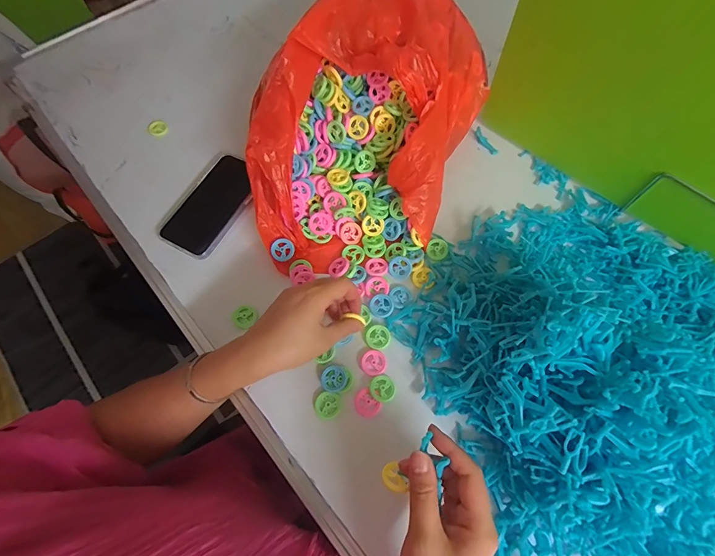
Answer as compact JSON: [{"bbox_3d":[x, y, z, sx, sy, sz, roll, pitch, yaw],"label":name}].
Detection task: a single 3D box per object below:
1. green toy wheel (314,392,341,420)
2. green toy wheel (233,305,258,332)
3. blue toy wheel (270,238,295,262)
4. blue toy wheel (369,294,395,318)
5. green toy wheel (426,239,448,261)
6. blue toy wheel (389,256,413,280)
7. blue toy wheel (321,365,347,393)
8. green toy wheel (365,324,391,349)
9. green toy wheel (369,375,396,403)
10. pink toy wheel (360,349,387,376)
[{"bbox_3d":[-0.033,0.141,0.387,0.028,0.004,0.028,0,66,0],"label":"green toy wheel"},{"bbox_3d":[-0.139,0.049,0.435,0.029,0.011,0.030,0,66,0],"label":"green toy wheel"},{"bbox_3d":[-0.096,-0.036,0.446,0.029,0.004,0.029,-1,94,-8],"label":"blue toy wheel"},{"bbox_3d":[0.030,0.033,0.427,0.029,0.004,0.029,0,66,0],"label":"blue toy wheel"},{"bbox_3d":[0.105,-0.038,0.459,0.026,0.005,0.027,0,66,0],"label":"green toy wheel"},{"bbox_3d":[0.055,-0.013,0.446,0.028,0.004,0.028,0,91,8],"label":"blue toy wheel"},{"bbox_3d":[-0.027,0.116,0.398,0.028,0.009,0.029,0,66,0],"label":"blue toy wheel"},{"bbox_3d":[0.025,0.070,0.416,0.028,0.005,0.028,0,66,0],"label":"green toy wheel"},{"bbox_3d":[0.028,0.126,0.395,0.028,0.012,0.028,0,66,0],"label":"green toy wheel"},{"bbox_3d":[0.019,0.100,0.410,0.029,0.014,0.029,0,66,0],"label":"pink toy wheel"}]

